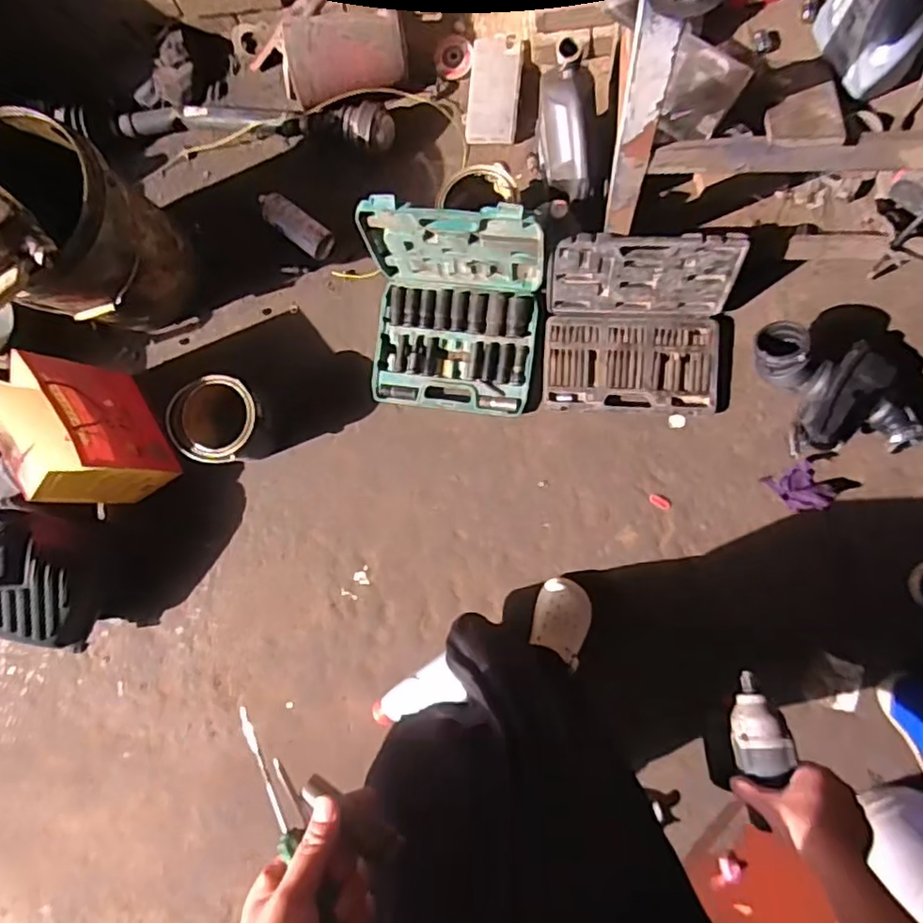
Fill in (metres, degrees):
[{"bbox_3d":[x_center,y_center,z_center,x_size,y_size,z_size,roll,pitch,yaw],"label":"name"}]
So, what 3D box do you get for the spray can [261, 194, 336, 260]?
[{"bbox_3d":[-0.352,-0.497,1.317,0.177,0.078,0.064,38,91,8],"label":"spray can"}]

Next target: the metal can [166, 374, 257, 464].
[{"bbox_3d":[-0.480,-0.078,1.237,0.164,0.132,0.162,5,86,7],"label":"metal can"}]

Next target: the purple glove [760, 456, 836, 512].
[{"bbox_3d":[0.645,0.051,1.160,0.088,0.073,0.091,-29,83,4],"label":"purple glove"}]

